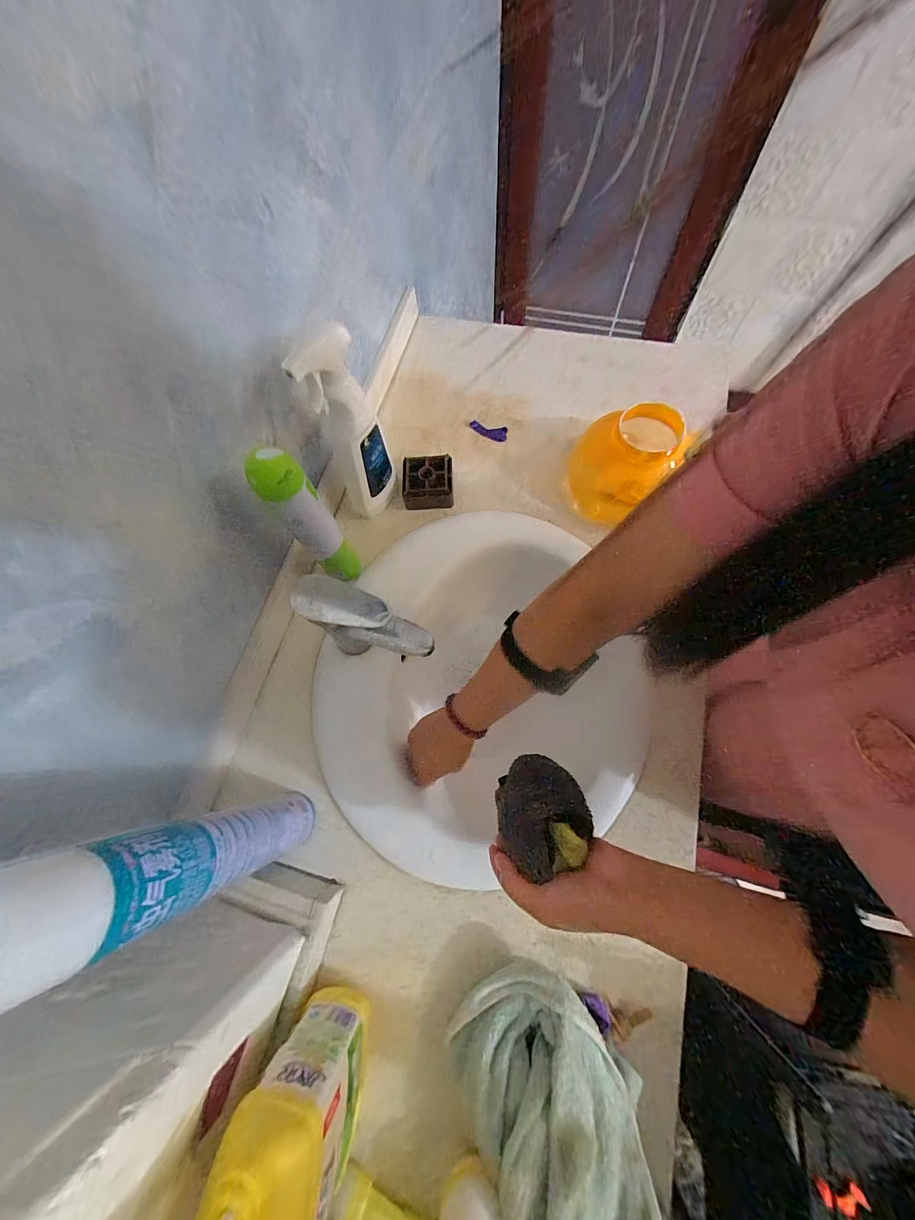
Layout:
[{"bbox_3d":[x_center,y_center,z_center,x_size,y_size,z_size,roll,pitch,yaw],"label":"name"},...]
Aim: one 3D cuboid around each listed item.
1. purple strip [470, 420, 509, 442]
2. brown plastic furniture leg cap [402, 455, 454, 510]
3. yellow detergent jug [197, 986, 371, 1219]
[{"bbox_3d":[0.053,-0.307,0.671,0.066,0.007,0.029,13,73,8],"label":"purple strip"},{"bbox_3d":[-0.047,-0.202,0.618,0.077,0.039,0.073,-1,71,3],"label":"brown plastic furniture leg cap"},{"bbox_3d":[-0.129,0.429,0.294,0.072,0.245,0.139,8,72,6],"label":"yellow detergent jug"}]

